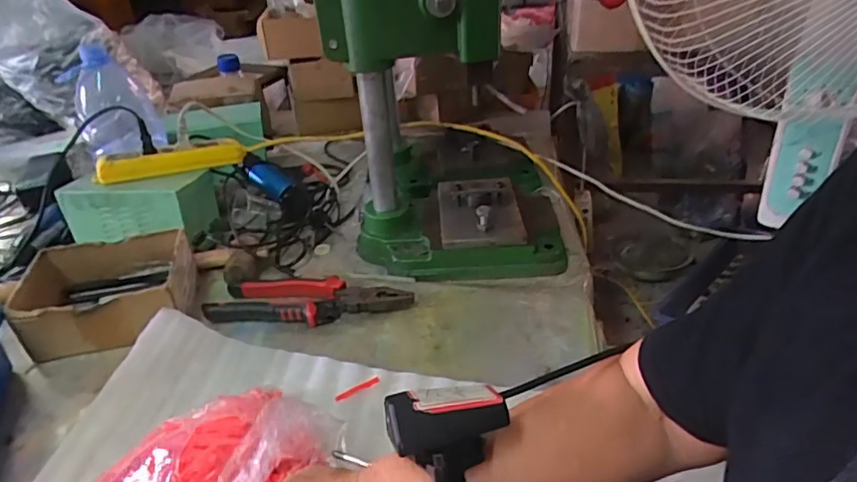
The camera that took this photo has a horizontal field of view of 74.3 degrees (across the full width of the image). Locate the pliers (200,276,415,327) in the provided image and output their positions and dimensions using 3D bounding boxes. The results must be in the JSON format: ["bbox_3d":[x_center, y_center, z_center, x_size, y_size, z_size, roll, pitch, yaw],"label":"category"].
[{"bbox_3d":[-0.129,0.067,0.625,0.218,0.023,0.058,0,34,5],"label":"pliers"}]

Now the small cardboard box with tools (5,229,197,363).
[{"bbox_3d":[-0.352,0.057,0.633,0.165,0.066,0.127,-11,34,-11],"label":"small cardboard box with tools"}]

